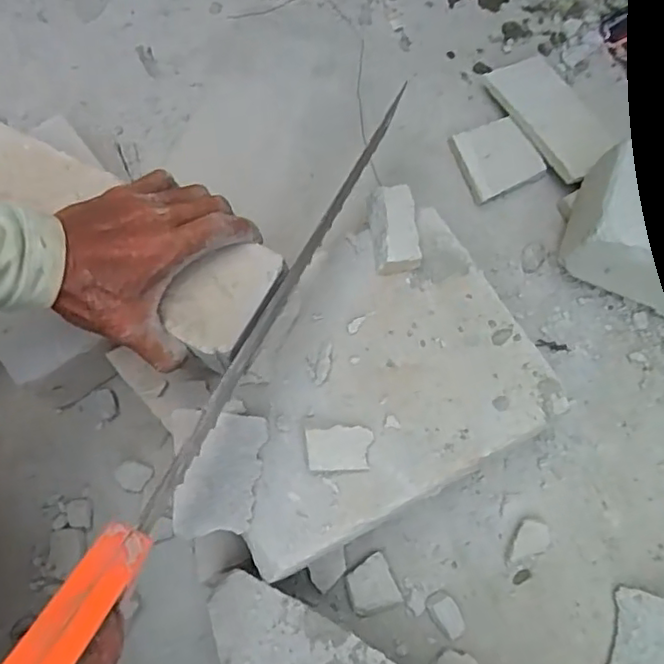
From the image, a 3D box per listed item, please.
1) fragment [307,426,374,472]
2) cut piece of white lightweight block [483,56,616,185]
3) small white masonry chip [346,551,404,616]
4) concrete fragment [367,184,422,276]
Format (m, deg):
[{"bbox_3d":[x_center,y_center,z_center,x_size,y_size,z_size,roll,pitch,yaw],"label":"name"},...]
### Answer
[{"bbox_3d":[0.006,0.078,0.412,0.044,0.013,0.028,-4,73,-1],"label":"fragment"},{"bbox_3d":[0.212,-0.207,0.584,0.082,0.010,0.144,-25,65,-19],"label":"cut piece of white lightweight block"},{"bbox_3d":[0.030,0.192,0.462,0.036,0.024,0.038,-26,74,-8],"label":"small white masonry chip"},{"bbox_3d":[0.048,-0.082,0.474,0.035,0.017,0.071,-6,73,-2],"label":"concrete fragment"}]

